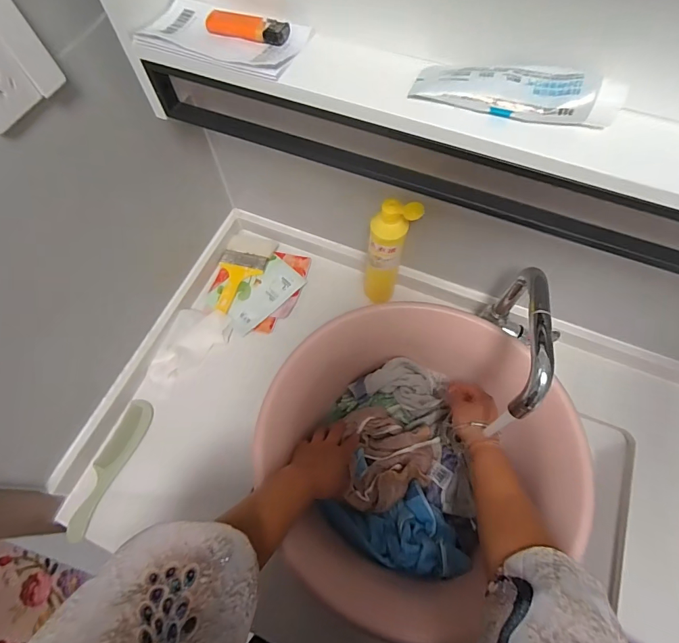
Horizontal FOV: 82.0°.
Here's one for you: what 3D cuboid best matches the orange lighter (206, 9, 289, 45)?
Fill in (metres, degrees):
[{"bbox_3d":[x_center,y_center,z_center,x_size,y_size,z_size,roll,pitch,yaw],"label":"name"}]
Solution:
[{"bbox_3d":[-0.091,-0.293,0.388,0.082,0.016,0.026,20,67,10],"label":"orange lighter"}]

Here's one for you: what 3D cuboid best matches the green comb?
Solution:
[{"bbox_3d":[-0.356,0.222,0.603,0.045,0.012,0.206,19,67,8],"label":"green comb"}]

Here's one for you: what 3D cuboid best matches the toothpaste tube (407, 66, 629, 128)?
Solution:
[{"bbox_3d":[0.147,-0.199,0.329,0.161,0.029,0.044,17,66,8],"label":"toothpaste tube"}]

